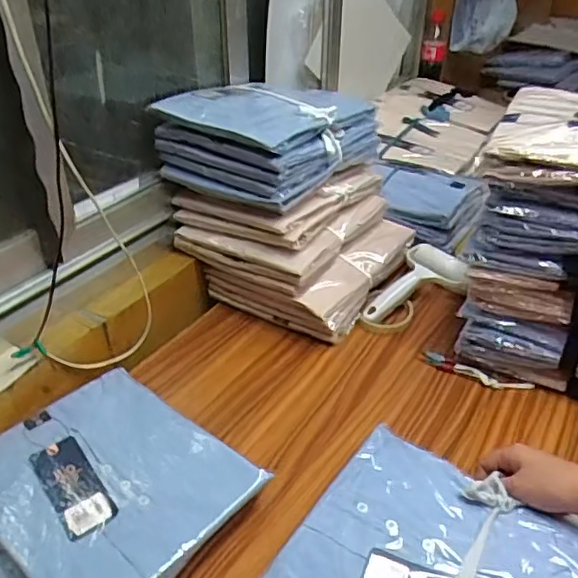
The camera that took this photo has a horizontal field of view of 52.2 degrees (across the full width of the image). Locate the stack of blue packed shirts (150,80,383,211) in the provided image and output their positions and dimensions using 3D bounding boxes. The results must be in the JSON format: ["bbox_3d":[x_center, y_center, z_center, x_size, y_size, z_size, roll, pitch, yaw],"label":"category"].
[{"bbox_3d":[-0.023,-0.222,0.828,0.207,0.099,0.251,21,39,29],"label":"stack of blue packed shirts"}]

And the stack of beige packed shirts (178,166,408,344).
[{"bbox_3d":[0.019,-0.079,0.869,0.274,0.169,0.259,20,39,29],"label":"stack of beige packed shirts"}]

